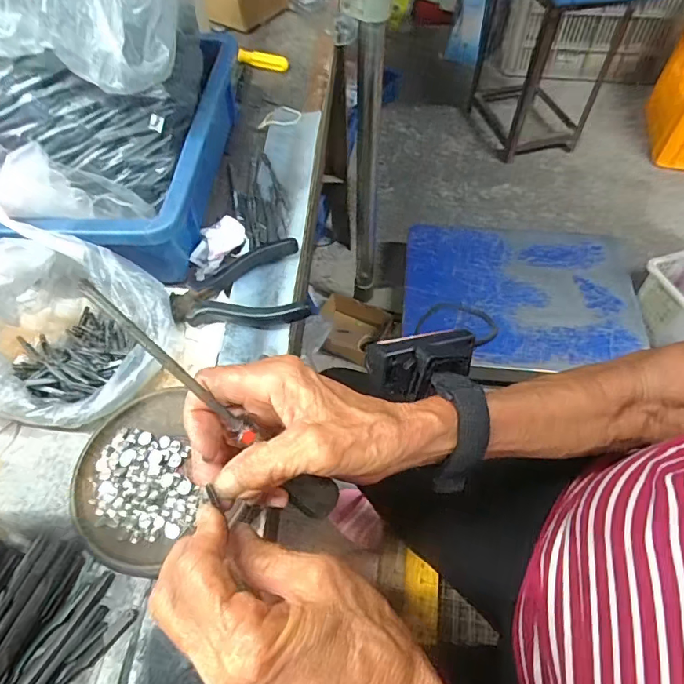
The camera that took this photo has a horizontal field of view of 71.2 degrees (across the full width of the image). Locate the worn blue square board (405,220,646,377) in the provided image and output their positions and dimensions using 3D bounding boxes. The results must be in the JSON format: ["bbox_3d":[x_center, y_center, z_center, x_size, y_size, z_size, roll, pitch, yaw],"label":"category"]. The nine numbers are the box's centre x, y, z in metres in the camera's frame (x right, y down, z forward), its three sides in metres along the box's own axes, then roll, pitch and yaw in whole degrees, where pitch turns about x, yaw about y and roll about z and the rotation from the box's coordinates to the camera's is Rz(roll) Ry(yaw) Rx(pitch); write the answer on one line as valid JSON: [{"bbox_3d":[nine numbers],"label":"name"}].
[{"bbox_3d":[0.391,-0.113,1.060,0.495,0.040,0.397,3,56,5],"label":"worn blue square board"}]

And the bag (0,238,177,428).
[{"bbox_3d":[-0.191,-0.012,0.318,0.127,0.084,0.118,0,56,2],"label":"bag"}]

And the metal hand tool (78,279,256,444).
[{"bbox_3d":[-0.076,0.011,0.216,0.010,0.103,0.009,0,48,44],"label":"metal hand tool"}]

